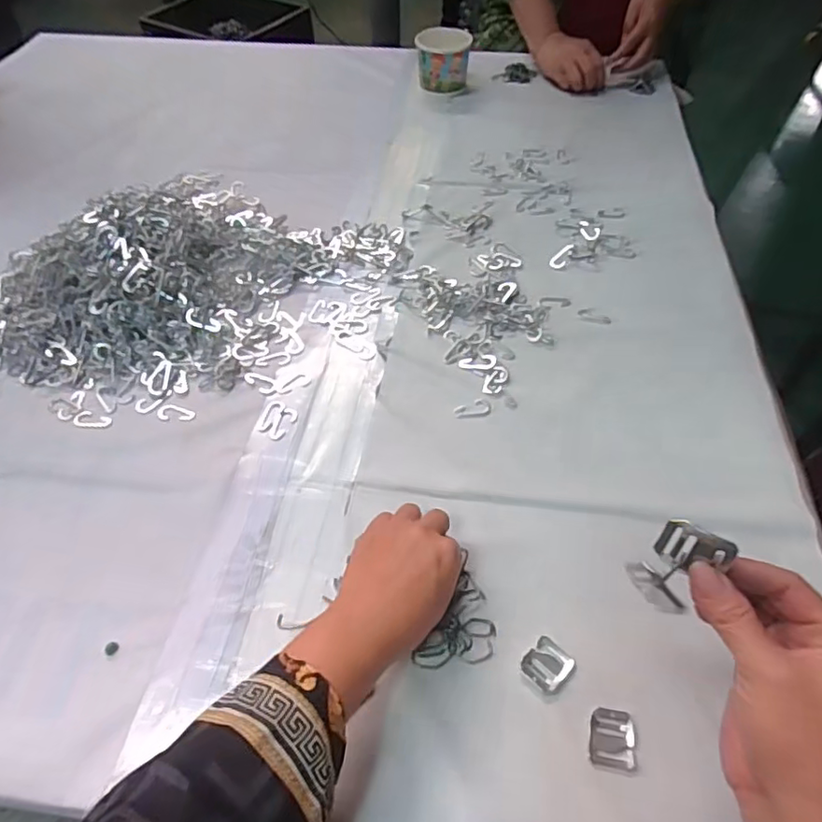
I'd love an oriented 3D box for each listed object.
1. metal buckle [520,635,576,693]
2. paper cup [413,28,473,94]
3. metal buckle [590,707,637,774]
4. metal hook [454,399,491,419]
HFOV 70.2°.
[{"bbox_3d":[0.099,0.182,0.421,0.032,0.004,0.031,-37,59,-26],"label":"metal buckle"},{"bbox_3d":[0.053,-0.573,0.975,0.087,0.091,0.073,4,51,4],"label":"paper cup"},{"bbox_3d":[0.135,0.219,0.390,0.029,0.004,0.035,8,51,7],"label":"metal buckle"},{"bbox_3d":[0.060,-0.002,0.570,0.036,0.004,0.021,-8,51,-6],"label":"metal hook"}]

